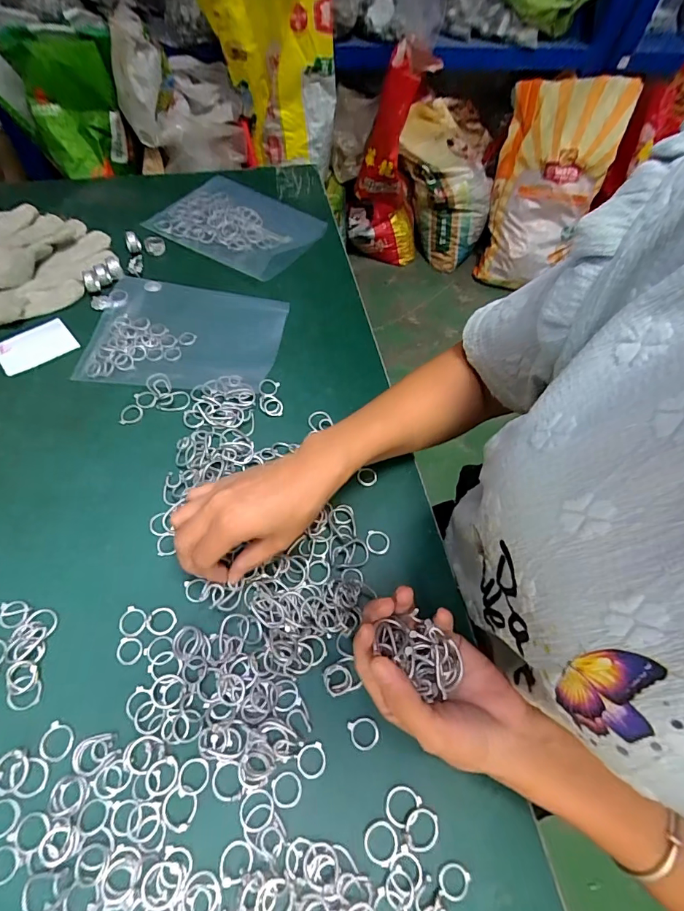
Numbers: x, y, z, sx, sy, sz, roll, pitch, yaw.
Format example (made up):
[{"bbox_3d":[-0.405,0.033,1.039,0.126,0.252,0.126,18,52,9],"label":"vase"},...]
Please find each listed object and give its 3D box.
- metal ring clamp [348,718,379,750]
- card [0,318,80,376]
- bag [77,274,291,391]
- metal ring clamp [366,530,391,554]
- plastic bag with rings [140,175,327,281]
[{"bbox_3d":[0.016,0.199,0.314,0.020,0.004,0.020,2,60,-3],"label":"metal ring clamp"},{"bbox_3d":[-0.331,-0.118,0.475,0.074,0.004,0.051,-34,74,-19],"label":"card"},{"bbox_3d":[-0.171,-0.134,0.482,0.201,0.012,0.145,9,60,1],"label":"bag"},{"bbox_3d":[0.032,0.075,0.383,0.021,0.004,0.020,8,60,0],"label":"metal ring clamp"},{"bbox_3d":[-0.137,-0.306,0.573,0.209,0.011,0.143,36,64,15],"label":"plastic bag with rings"}]

